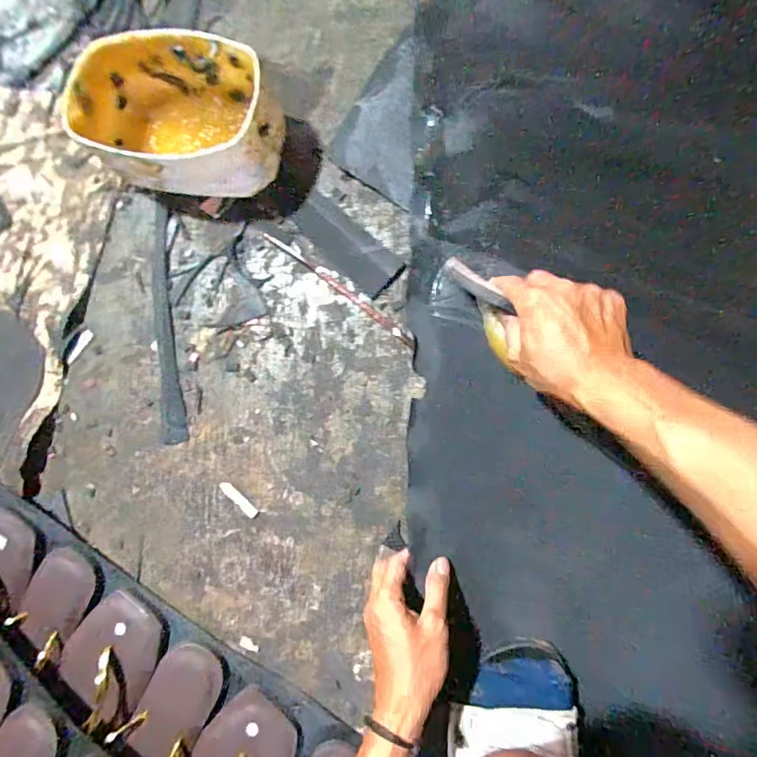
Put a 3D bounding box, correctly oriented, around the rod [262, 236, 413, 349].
[{"bbox_3d":[-0.042,-0.096,0.492,0.207,0.006,0.006,38,93,9],"label":"rod"}]

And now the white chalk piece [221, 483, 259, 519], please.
[{"bbox_3d":[-0.151,0.131,0.498,0.051,0.005,0.011,40,94,9],"label":"white chalk piece"}]

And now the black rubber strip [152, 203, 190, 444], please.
[{"bbox_3d":[-0.240,-0.060,0.520,0.029,0.010,0.264,-6,86,9],"label":"black rubber strip"}]

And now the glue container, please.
[{"bbox_3d":[-0.195,-0.262,0.476,0.189,0.101,0.129,8,88,10],"label":"glue container"}]

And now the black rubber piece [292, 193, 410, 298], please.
[{"bbox_3d":[-0.036,-0.142,0.490,0.122,0.006,0.051,41,94,9],"label":"black rubber piece"}]

